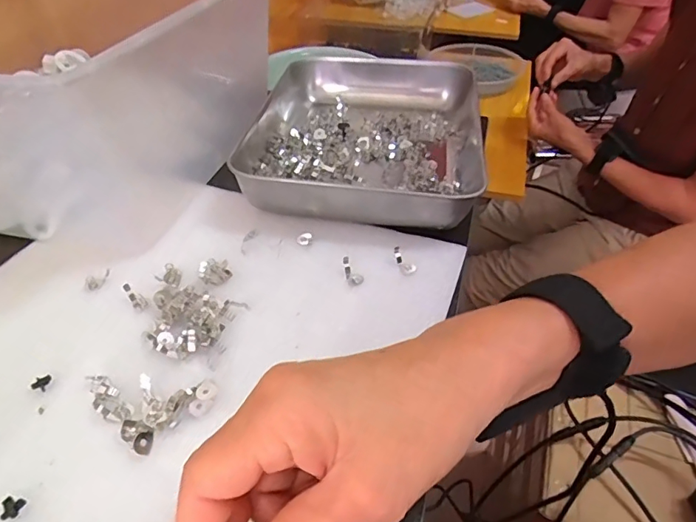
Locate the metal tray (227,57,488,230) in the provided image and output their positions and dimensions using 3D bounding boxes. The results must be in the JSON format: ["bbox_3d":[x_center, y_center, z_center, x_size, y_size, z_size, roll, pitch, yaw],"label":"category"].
[{"bbox_3d":[0.015,-0.119,0.445,0.203,0.052,0.247,11,46,8],"label":"metal tray"}]

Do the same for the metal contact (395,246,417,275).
[{"bbox_3d":[0.041,0.000,0.355,0.011,0.006,0.023,-27,74,-26],"label":"metal contact"}]

